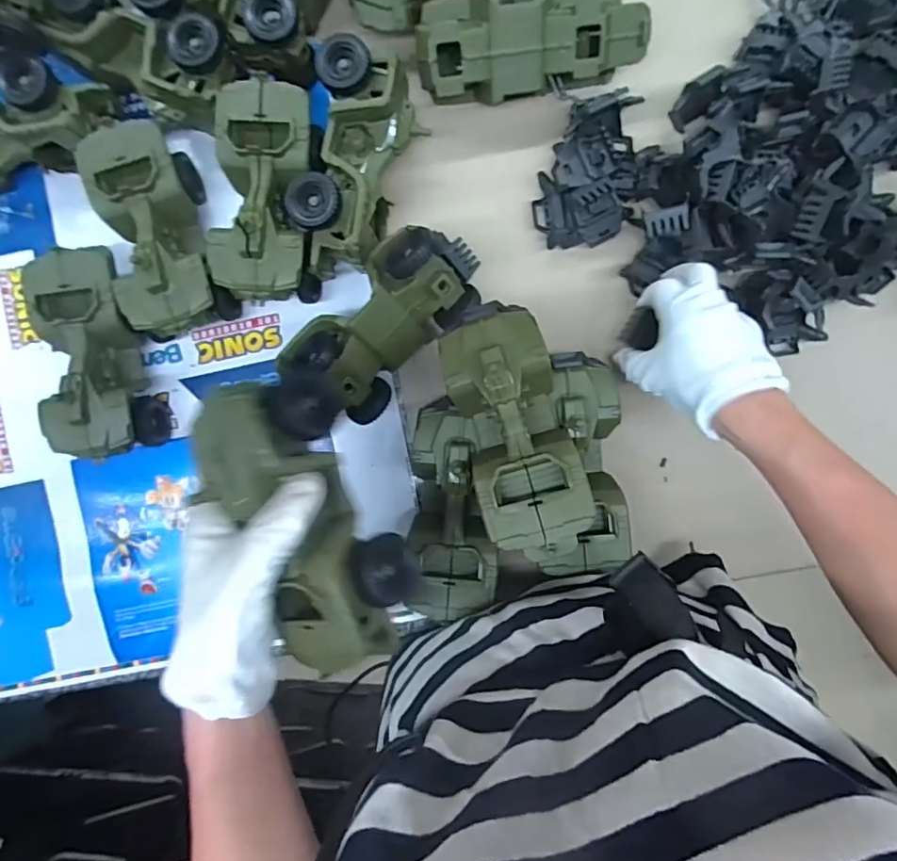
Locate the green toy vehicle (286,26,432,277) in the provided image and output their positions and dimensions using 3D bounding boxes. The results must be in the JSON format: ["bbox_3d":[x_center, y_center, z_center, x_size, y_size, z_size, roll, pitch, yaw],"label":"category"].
[{"bbox_3d":[-0.080,-0.223,0.480,0.082,0.073,0.179,15,92,2],"label":"green toy vehicle"}]

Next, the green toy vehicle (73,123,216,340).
[{"bbox_3d":[-0.254,-0.170,0.495,0.085,0.078,0.175,-13,91,3],"label":"green toy vehicle"}]

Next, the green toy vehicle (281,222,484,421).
[{"bbox_3d":[-0.054,-0.091,0.479,0.094,0.088,0.194,45,93,1],"label":"green toy vehicle"}]

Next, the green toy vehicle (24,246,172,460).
[{"bbox_3d":[-0.311,-0.068,0.496,0.077,0.080,0.178,-11,91,3],"label":"green toy vehicle"}]

